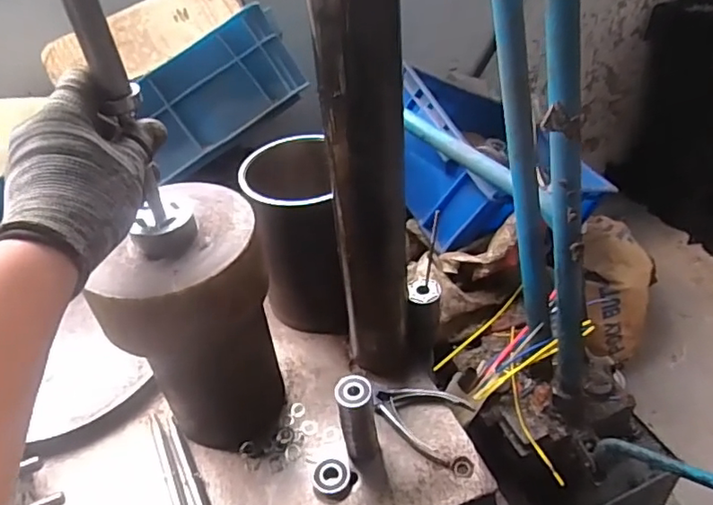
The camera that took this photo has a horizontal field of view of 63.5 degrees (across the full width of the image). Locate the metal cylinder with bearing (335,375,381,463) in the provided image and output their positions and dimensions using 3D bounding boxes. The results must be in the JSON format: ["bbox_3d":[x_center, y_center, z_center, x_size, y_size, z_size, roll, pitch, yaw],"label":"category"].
[{"bbox_3d":[0.002,0.148,0.525,0.033,0.089,0.039,-6,40,-1],"label":"metal cylinder with bearing"}]

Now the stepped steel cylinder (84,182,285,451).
[{"bbox_3d":[-0.135,0.065,0.535,0.120,0.226,0.134,-10,41,-5],"label":"stepped steel cylinder"}]

